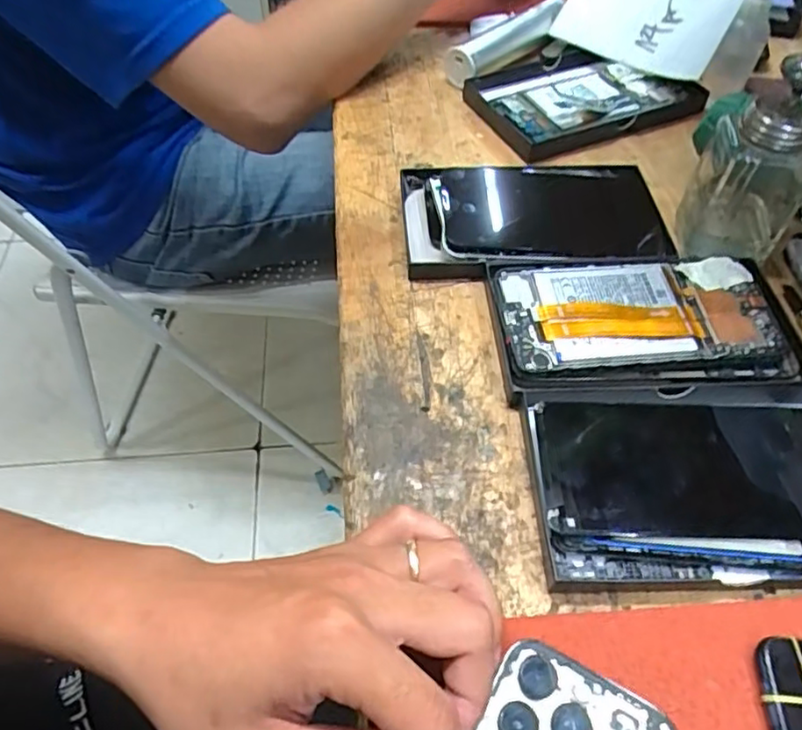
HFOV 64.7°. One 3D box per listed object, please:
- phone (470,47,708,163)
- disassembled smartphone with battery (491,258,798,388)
[{"bbox_3d":[0.150,-0.225,0.520,0.165,0.017,0.114,-21,57,-13],"label":"phone"},{"bbox_3d":[0.139,-0.028,0.359,0.160,0.010,0.084,-3,55,-1],"label":"disassembled smartphone with battery"}]

